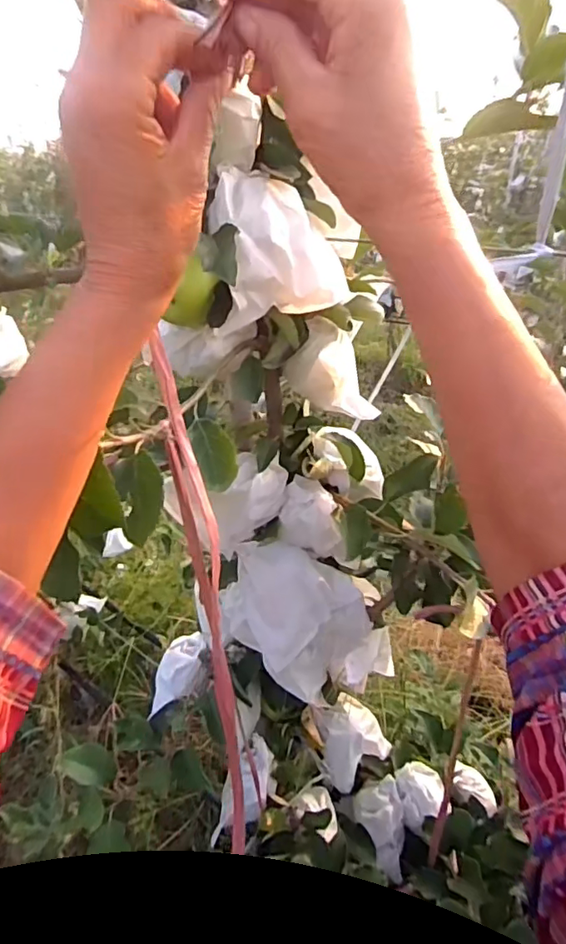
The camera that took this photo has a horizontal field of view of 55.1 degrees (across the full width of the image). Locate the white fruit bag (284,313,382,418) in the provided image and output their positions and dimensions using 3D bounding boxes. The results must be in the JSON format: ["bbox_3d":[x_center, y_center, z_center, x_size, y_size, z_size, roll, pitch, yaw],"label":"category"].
[{"bbox_3d":[0.055,-0.104,0.581,0.102,0.100,0.051,-7,28,-11],"label":"white fruit bag"}]

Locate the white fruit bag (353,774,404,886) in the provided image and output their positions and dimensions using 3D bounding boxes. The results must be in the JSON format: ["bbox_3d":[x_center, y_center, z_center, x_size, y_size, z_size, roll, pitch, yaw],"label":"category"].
[{"bbox_3d":[0.148,0.518,0.787,0.069,0.061,0.110,-8,29,-13],"label":"white fruit bag"}]

